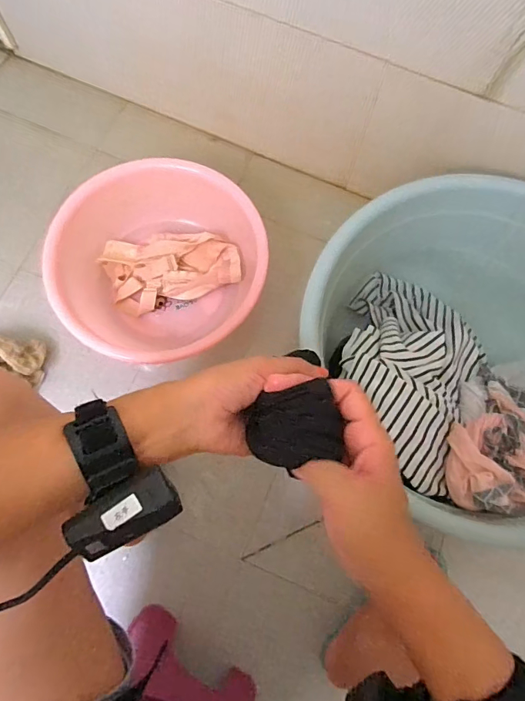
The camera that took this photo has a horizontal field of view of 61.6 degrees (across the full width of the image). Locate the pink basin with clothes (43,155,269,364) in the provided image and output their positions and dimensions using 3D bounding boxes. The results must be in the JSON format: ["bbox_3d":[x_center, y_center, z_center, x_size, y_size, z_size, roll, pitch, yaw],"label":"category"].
[{"bbox_3d":[-0.170,-0.147,0.795,0.342,0.159,0.342,0,74,-1],"label":"pink basin with clothes"}]

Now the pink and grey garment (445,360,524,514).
[{"bbox_3d":[0.383,0.124,0.668,0.168,0.091,0.326,50,46,9],"label":"pink and grey garment"}]

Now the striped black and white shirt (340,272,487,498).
[{"bbox_3d":[0.228,0.024,0.709,0.229,0.143,0.311,32,76,7],"label":"striped black and white shirt"}]

